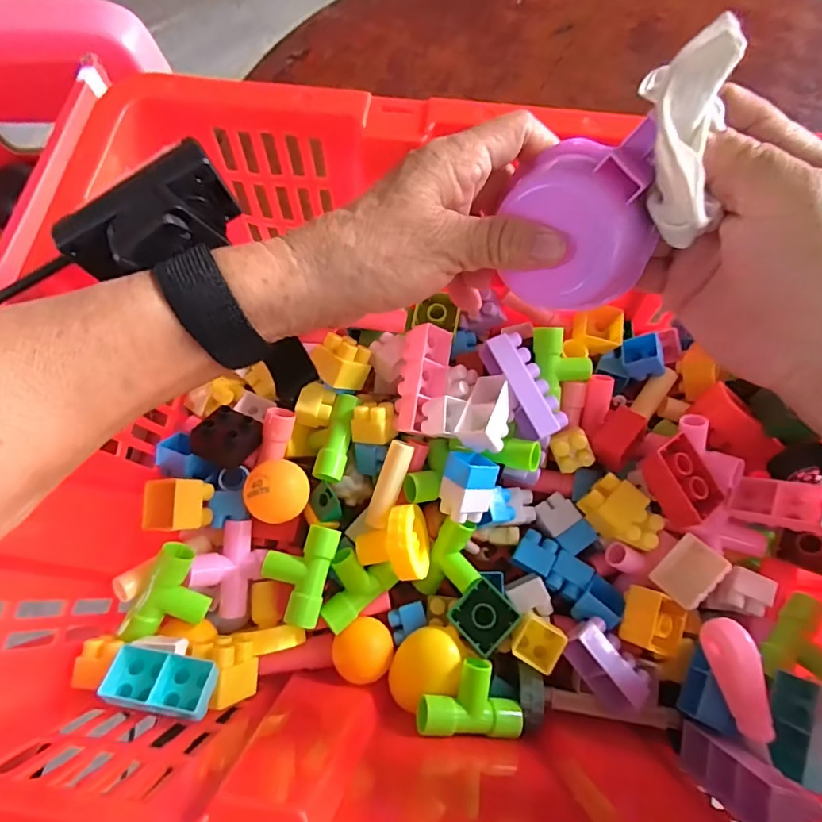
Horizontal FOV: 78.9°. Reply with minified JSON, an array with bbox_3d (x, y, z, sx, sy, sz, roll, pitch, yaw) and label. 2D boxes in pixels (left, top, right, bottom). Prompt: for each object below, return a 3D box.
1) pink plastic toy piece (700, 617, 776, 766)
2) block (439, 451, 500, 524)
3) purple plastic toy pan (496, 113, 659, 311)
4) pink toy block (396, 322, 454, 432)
[{"bbox_3d":[0.163,0.137,0.246,0.017,0.018,0.065,-14,84,-4],"label":"pink plastic toy piece"},{"bbox_3d":[0.035,0.046,0.308,0.026,0.025,0.037,4,107,-30],"label":"block"},{"bbox_3d":[0.074,-0.080,0.219,0.059,0.068,0.019,-1,26,27],"label":"purple plastic toy pan"},{"bbox_3d":[0.009,-0.021,0.329,0.027,0.019,0.071,14,81,-38],"label":"pink toy block"}]

